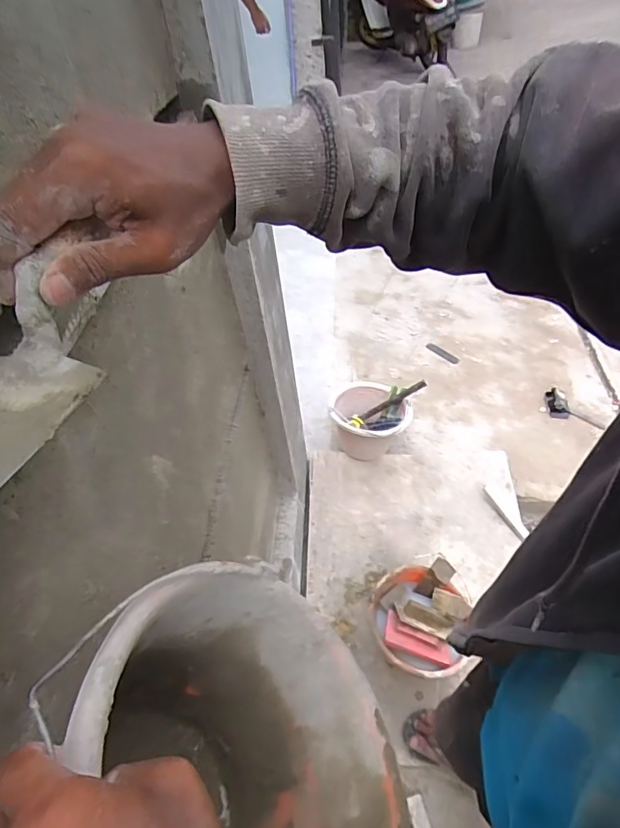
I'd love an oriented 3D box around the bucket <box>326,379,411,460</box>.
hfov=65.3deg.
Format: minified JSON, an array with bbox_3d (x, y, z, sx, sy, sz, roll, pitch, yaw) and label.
[{"bbox_3d":[0.176,0.023,1.477,0.224,0.169,0.243,-3,47,4],"label":"bucket"}]

